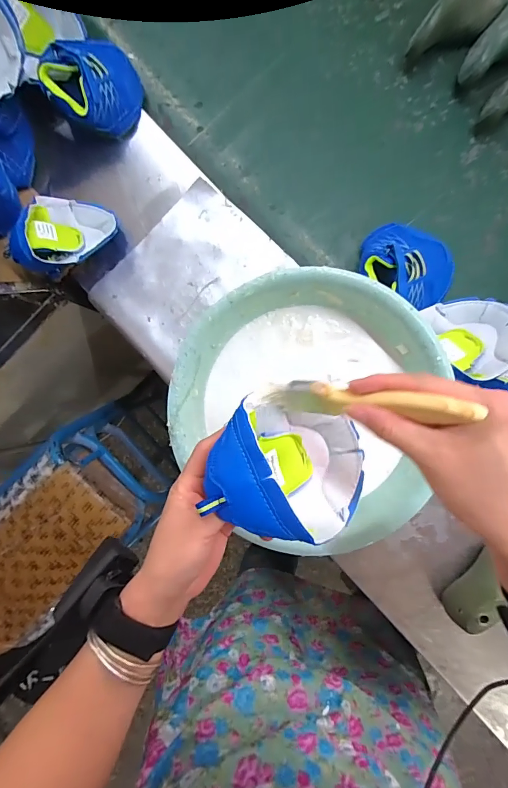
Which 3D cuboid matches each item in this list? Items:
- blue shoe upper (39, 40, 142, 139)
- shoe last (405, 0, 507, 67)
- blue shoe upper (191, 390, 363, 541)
[{"bbox_3d":[-0.216,-0.426,0.522,0.125,0.084,0.122,-36,88,1],"label":"blue shoe upper"},{"bbox_3d":[0.271,-0.506,0.506,0.143,0.052,0.059,-35,88,1],"label":"shoe last"},{"bbox_3d":[0.035,0.057,0.319,0.129,0.105,0.095,18,95,3],"label":"blue shoe upper"}]

